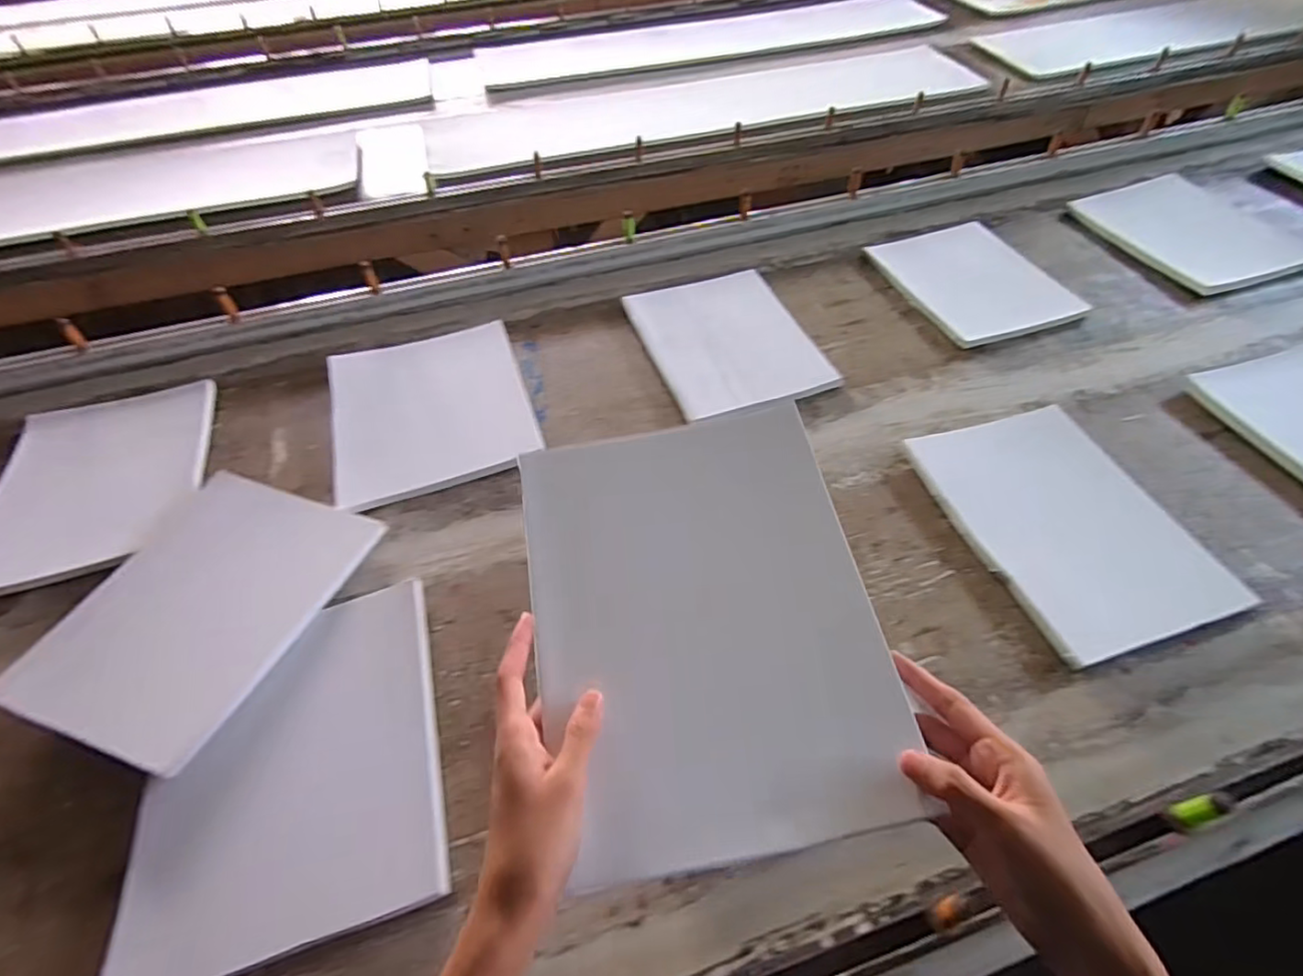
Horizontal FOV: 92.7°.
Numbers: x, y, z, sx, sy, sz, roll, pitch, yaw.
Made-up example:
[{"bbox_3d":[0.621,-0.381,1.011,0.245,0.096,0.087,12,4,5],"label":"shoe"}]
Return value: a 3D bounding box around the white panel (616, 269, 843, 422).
[{"bbox_3d":[0.096,-0.200,0.824,0.199,0.016,0.270,-15,51,-9],"label":"white panel"}]

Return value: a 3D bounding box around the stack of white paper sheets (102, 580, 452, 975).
[{"bbox_3d":[-0.287,0.218,0.497,0.221,0.010,0.257,-14,56,-12],"label":"stack of white paper sheets"}]

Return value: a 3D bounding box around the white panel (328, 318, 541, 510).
[{"bbox_3d":[-0.271,-0.102,0.764,0.229,0.012,0.263,-16,54,-12],"label":"white panel"}]

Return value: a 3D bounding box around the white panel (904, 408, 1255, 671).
[{"bbox_3d":[0.409,0.028,0.622,0.196,0.013,0.273,-12,51,-6],"label":"white panel"}]

